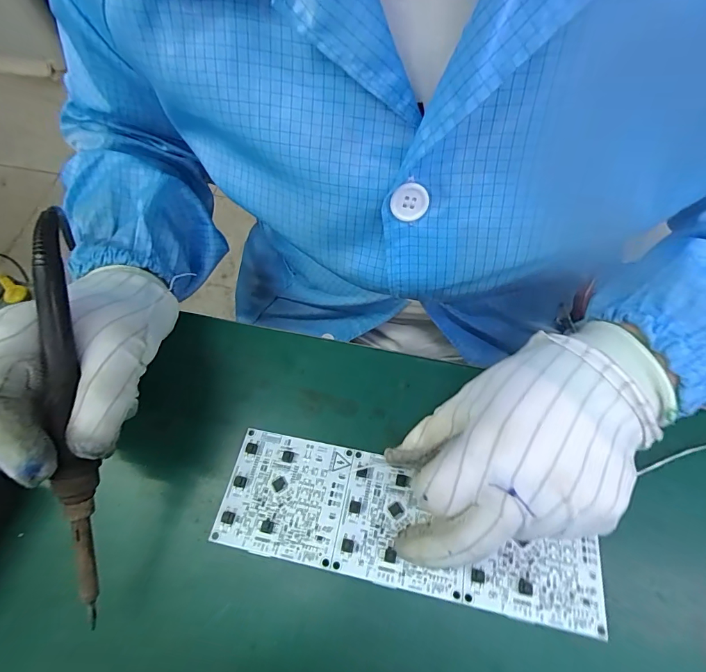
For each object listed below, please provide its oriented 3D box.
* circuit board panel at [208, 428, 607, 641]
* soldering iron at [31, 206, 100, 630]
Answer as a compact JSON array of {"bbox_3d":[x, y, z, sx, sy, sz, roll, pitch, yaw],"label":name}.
[{"bbox_3d":[0.028,0.105,0.224,0.208,0.004,0.066,9,59,9],"label":"circuit board panel"},{"bbox_3d":[-0.139,0.039,0.193,0.016,0.019,0.200,-5,93,1],"label":"soldering iron"}]

